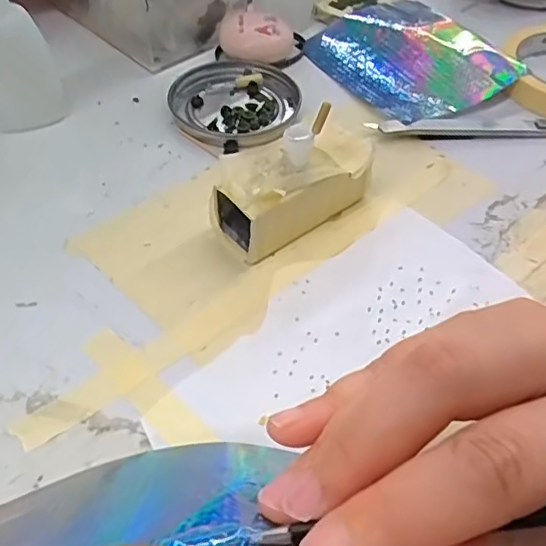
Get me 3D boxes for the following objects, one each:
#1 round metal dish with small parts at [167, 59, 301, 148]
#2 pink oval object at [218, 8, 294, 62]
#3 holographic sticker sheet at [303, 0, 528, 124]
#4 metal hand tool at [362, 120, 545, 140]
[{"bbox_3d":[-0.025,-0.106,0.360,0.075,0.008,0.081,1,50,-1],"label":"round metal dish with small parts"},{"bbox_3d":[-0.012,-0.159,0.392,0.044,0.024,0.042,13,51,9],"label":"pink oval object"},{"bbox_3d":[0.090,-0.150,0.401,0.102,0.011,0.137,-29,55,-14],"label":"holographic sticker sheet"},{"bbox_3d":[0.123,-0.086,0.349,0.133,0.006,0.012,-1,50,-3],"label":"metal hand tool"}]

